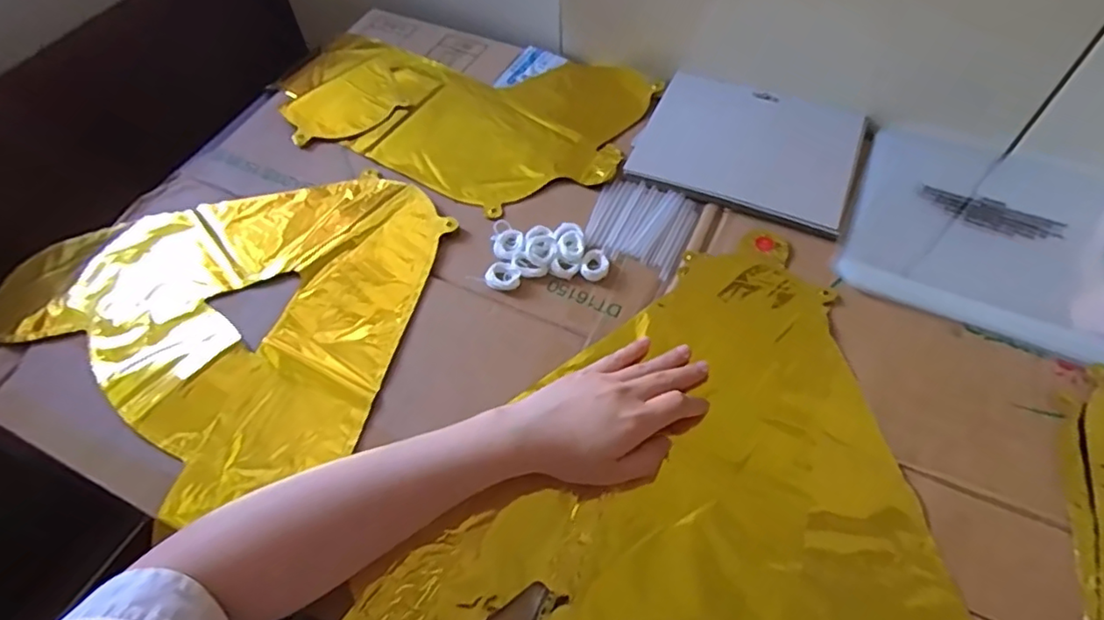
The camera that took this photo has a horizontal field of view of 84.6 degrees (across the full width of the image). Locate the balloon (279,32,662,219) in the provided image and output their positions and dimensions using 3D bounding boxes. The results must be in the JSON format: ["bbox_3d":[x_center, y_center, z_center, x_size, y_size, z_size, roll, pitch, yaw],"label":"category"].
[{"bbox_3d":[-0.104,-0.212,0.620,0.369,0.016,0.224,20,58,13],"label":"balloon"}]

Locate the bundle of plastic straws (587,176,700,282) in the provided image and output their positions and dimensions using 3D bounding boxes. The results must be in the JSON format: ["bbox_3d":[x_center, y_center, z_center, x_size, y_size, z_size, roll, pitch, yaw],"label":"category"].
[{"bbox_3d":[0.077,-0.077,0.528,0.082,0.005,0.089,18,60,13],"label":"bundle of plastic straws"}]

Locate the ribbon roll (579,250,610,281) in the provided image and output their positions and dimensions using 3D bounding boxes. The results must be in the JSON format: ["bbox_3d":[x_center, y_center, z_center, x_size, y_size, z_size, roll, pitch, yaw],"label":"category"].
[{"bbox_3d":[0.036,-0.037,0.502,0.023,0.007,0.027,7,58,6],"label":"ribbon roll"}]

